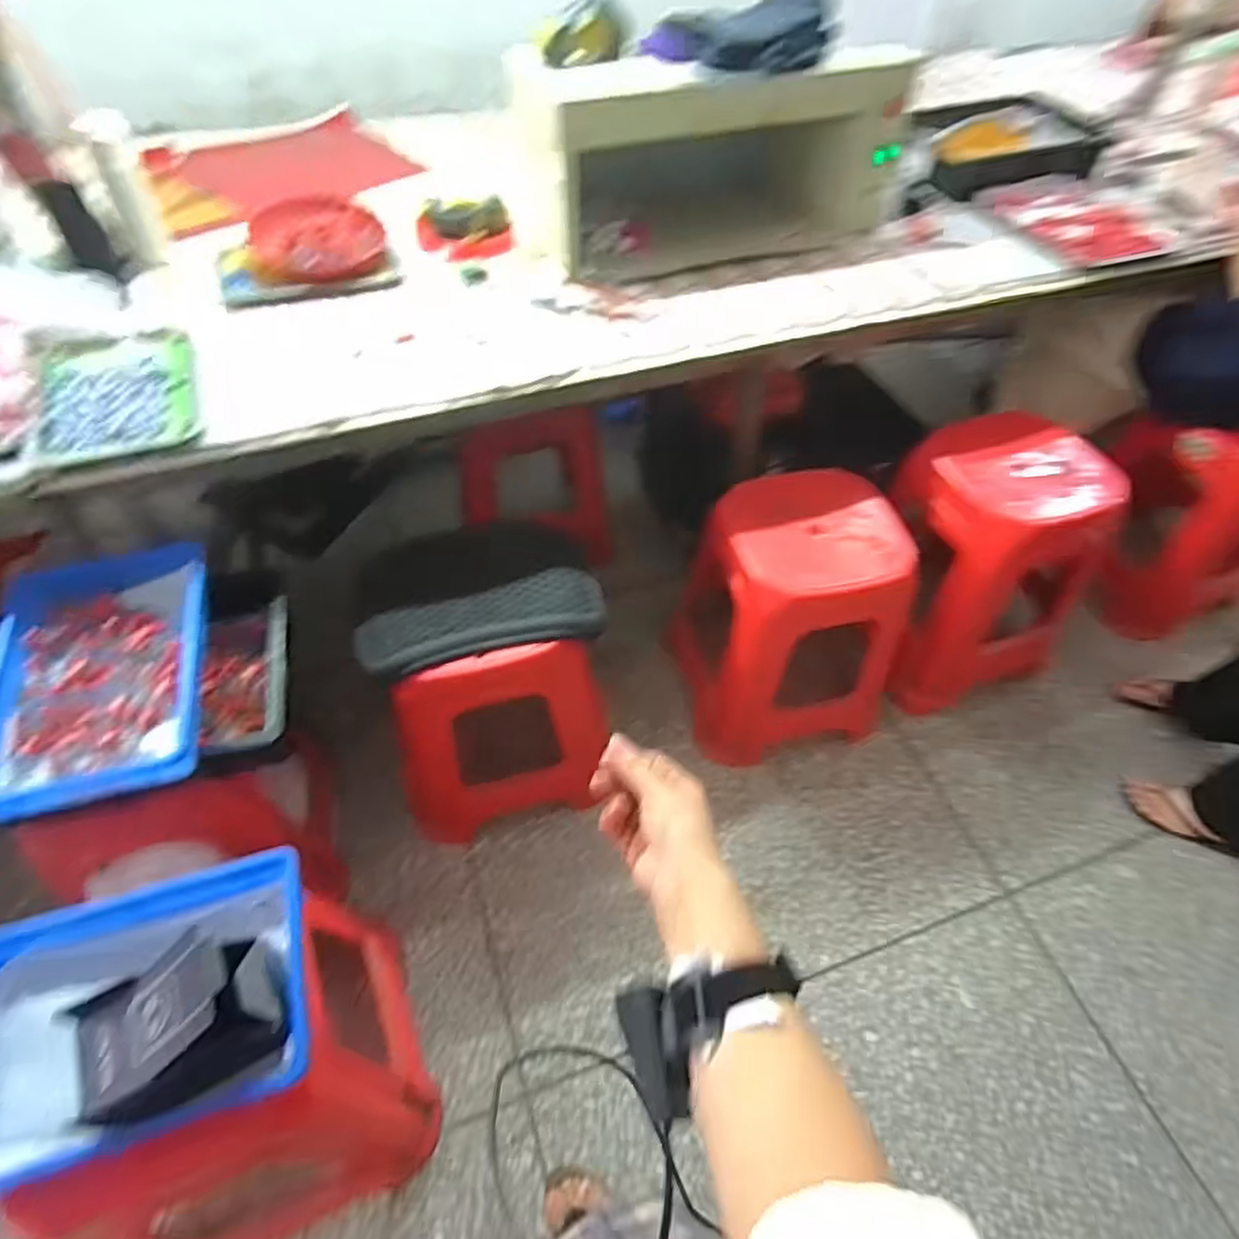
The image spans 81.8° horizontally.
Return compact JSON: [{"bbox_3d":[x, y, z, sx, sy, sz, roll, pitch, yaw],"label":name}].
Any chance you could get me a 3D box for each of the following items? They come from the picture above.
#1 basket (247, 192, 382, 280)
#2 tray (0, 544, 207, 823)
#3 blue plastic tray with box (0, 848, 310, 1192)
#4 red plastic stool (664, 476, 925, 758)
[{"bbox_3d":[-0.546,-0.688,1.295,0.221,0.051,0.243,-19,54,-15],"label":"basket"},{"bbox_3d":[-0.677,0.059,0.946,0.261,0.087,0.407,-11,52,-9],"label":"tray"},{"bbox_3d":[-0.520,0.395,0.728,0.358,0.157,0.248,-12,52,-9],"label":"blue plastic tray with box"},{"bbox_3d":[0.326,-0.006,1.401,0.382,0.429,0.353,-11,52,-9],"label":"red plastic stool"}]

